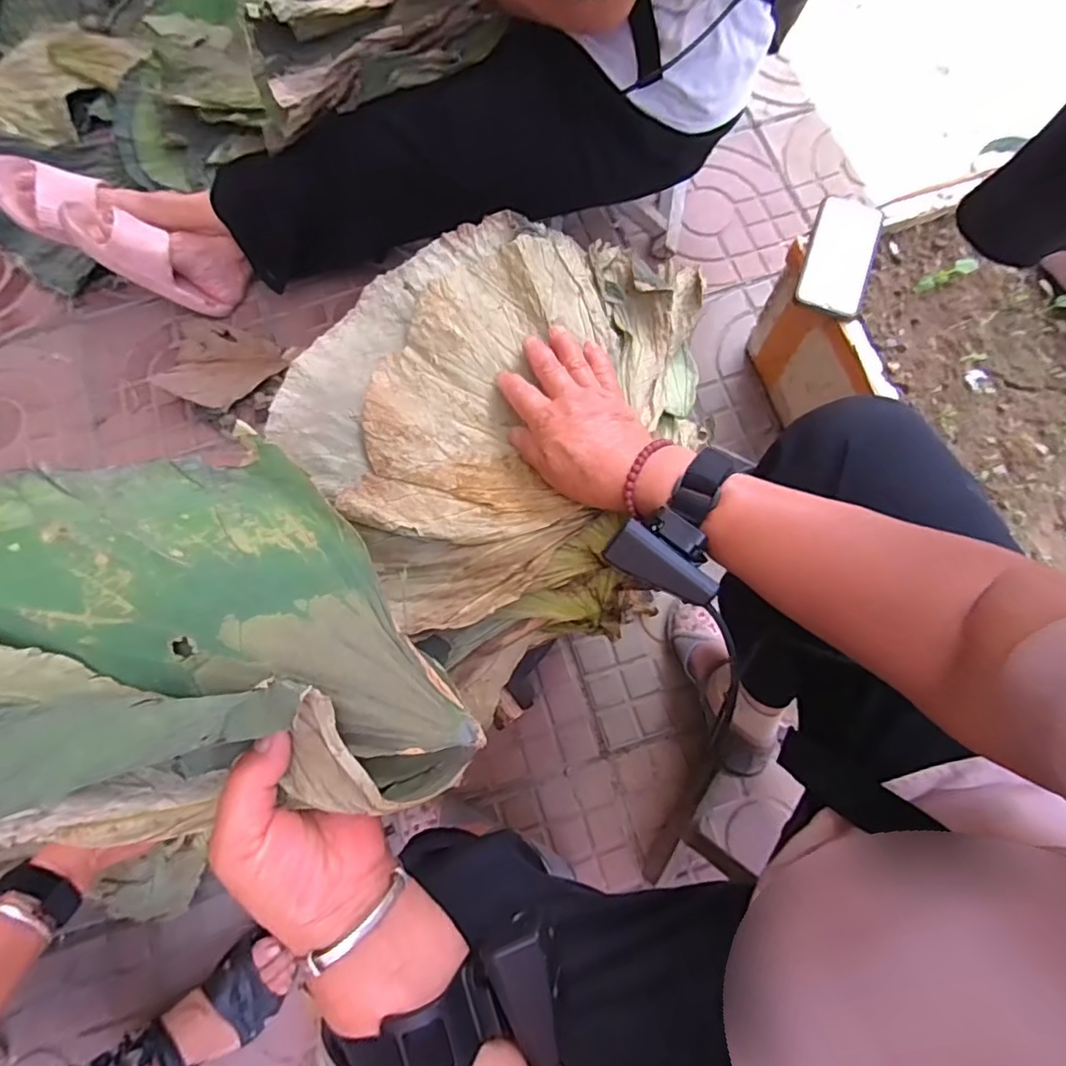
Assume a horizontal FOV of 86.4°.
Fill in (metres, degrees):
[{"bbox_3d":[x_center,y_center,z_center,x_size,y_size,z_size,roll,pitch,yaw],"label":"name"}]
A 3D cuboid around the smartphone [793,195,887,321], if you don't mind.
[{"bbox_3d":[0.375,-0.335,0.693,0.077,0.015,0.164,19,76,6],"label":"smartphone"}]

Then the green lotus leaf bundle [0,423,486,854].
[{"bbox_3d":[-0.178,0.063,0.273,0.202,0.096,0.237,-34,77,-8],"label":"green lotus leaf bundle"}]

